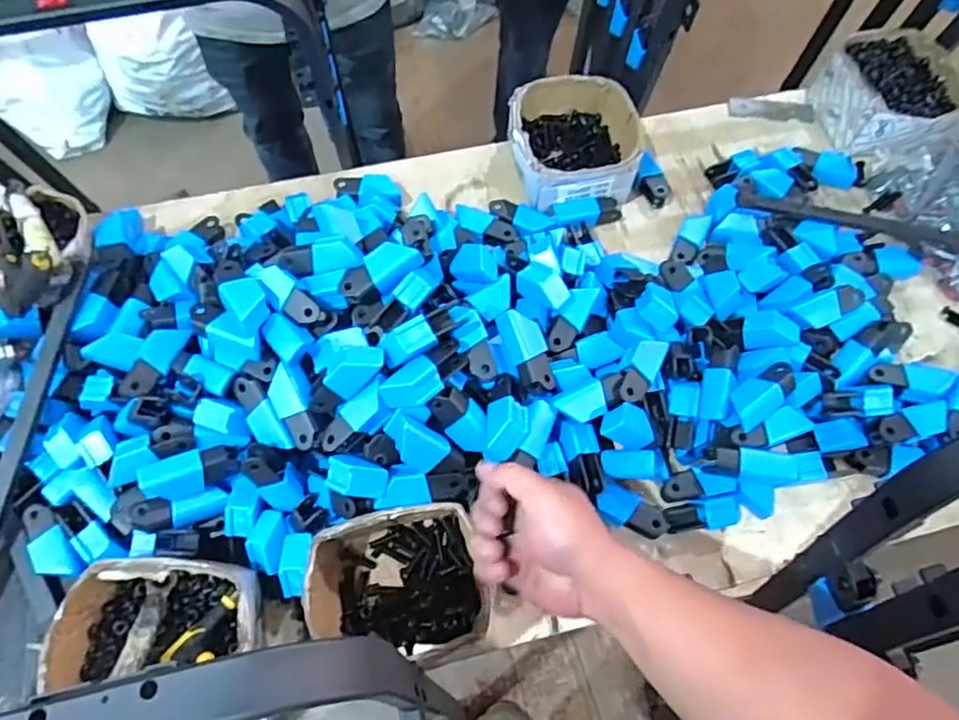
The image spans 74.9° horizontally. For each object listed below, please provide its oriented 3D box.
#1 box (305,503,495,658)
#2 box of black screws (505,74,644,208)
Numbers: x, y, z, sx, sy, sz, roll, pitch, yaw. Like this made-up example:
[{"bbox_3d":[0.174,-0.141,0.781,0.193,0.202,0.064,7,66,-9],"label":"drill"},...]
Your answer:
[{"bbox_3d":[-0.074,0.206,0.575,0.150,0.080,0.120,-6,65,-4],"label":"box"},{"bbox_3d":[0.120,-0.295,0.841,0.174,0.082,0.200,-6,65,-4],"label":"box of black screws"}]

